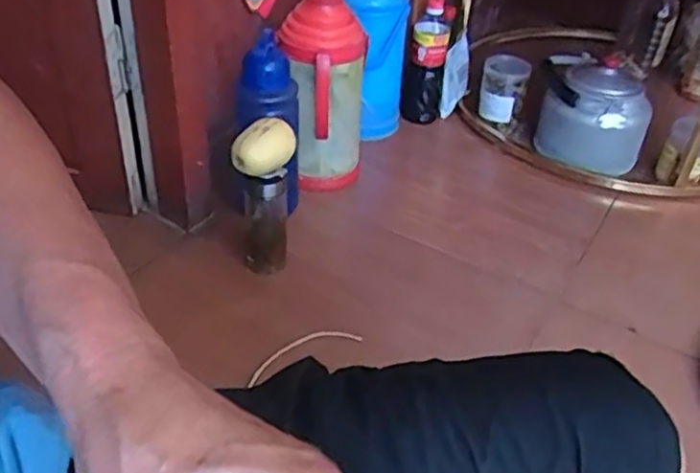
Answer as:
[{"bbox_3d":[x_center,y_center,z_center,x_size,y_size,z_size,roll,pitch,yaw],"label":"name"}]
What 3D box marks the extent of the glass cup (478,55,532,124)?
[{"bbox_3d":[0.331,-0.312,1.513,0.093,0.149,0.085,2,39,-2],"label":"glass cup"}]

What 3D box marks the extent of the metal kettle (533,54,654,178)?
[{"bbox_3d":[0.515,-0.261,1.474,0.217,0.200,0.195,17,41,15],"label":"metal kettle"}]

